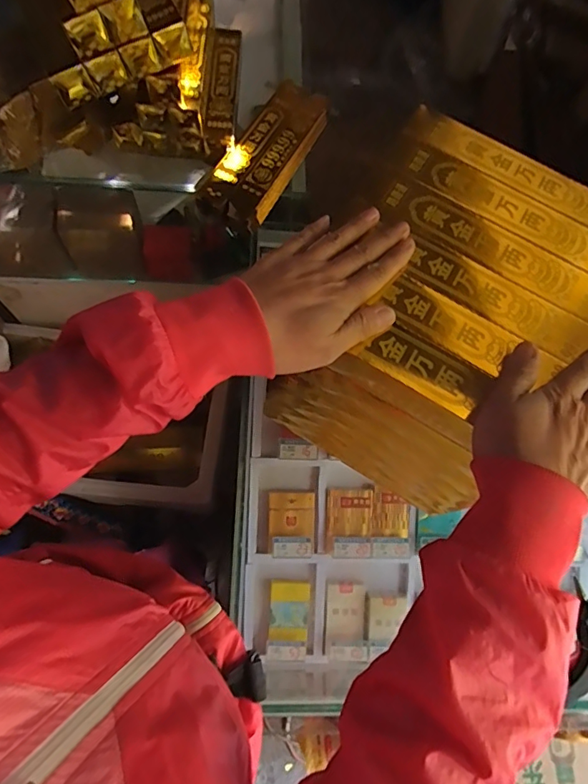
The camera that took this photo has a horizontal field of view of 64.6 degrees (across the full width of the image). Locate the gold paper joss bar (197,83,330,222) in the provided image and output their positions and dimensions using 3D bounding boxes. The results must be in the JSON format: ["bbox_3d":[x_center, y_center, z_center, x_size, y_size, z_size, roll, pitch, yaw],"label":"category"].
[{"bbox_3d":[-0.035,-0.360,0.697,0.097,0.041,0.273,27,70,5],"label":"gold paper joss bar"}]

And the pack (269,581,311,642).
[{"bbox_3d":[-0.006,0.316,0.670,0.056,0.017,0.077,5,70,-3],"label":"pack"}]

